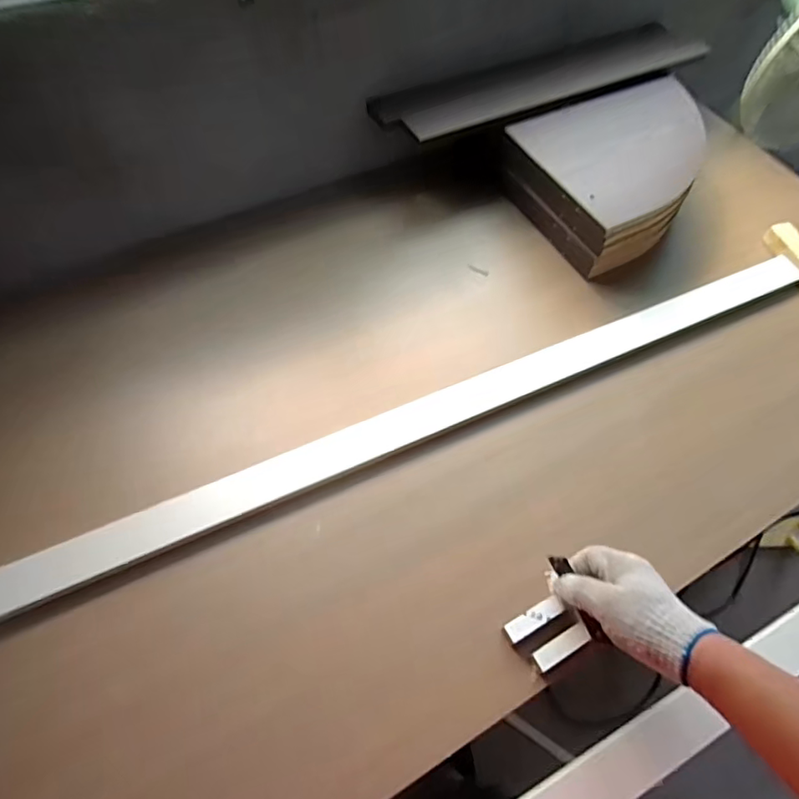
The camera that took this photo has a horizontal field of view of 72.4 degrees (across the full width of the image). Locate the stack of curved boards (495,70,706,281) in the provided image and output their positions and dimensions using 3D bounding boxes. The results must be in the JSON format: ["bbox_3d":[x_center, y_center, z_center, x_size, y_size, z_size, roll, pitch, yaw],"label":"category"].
[{"bbox_3d":[0.375,-0.387,0.913,0.358,0.101,0.263,-30,65,-20],"label":"stack of curved boards"}]

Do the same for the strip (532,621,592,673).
[{"bbox_3d":[0.170,0.258,0.571,0.063,0.005,0.021,-35,48,-1],"label":"strip"}]

